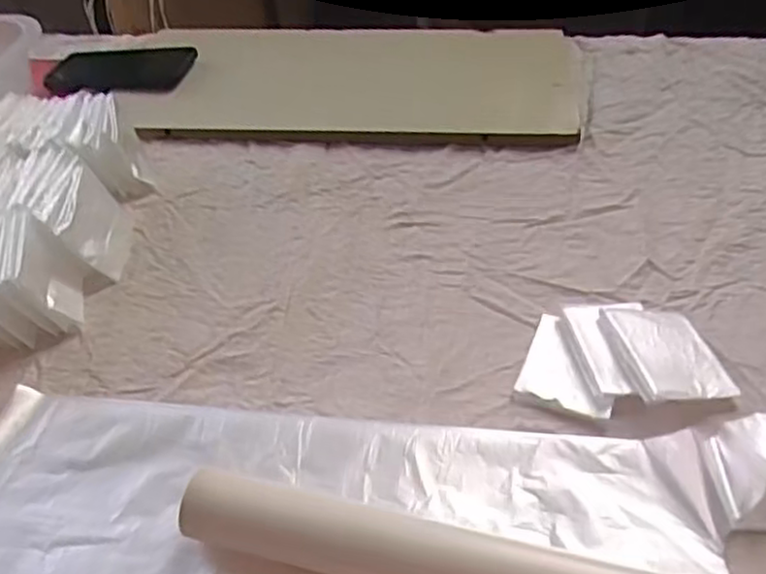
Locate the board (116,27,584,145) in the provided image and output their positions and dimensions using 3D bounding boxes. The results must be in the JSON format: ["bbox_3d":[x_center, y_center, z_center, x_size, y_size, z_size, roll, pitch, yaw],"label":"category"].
[{"bbox_3d":[-0.021,-0.236,0.788,0.457,0.028,0.239,1,43,6],"label":"board"}]

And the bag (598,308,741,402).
[{"bbox_3d":[0.189,0.044,0.480,0.066,0.020,0.082,-10,43,-5],"label":"bag"}]

